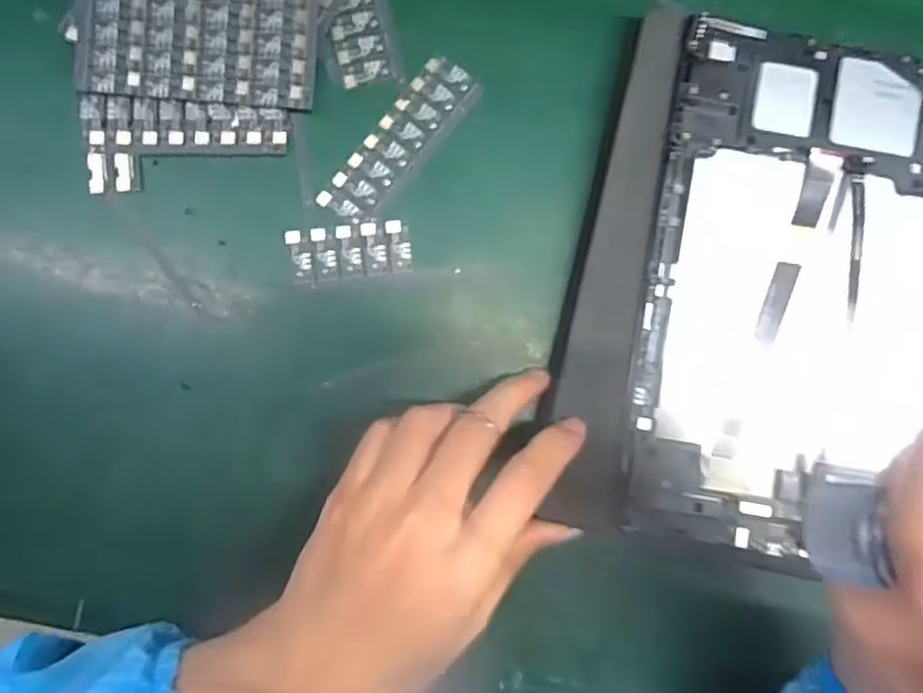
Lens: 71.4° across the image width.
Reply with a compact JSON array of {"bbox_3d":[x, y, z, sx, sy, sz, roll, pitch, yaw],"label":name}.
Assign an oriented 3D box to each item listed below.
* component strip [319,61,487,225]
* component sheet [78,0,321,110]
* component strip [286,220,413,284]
[{"bbox_3d":[-0.030,-0.101,0.318,0.029,0.004,0.094,39,86,-2],"label":"component strip"},{"bbox_3d":[-0.124,-0.170,0.308,0.110,0.004,0.105,4,89,-3],"label":"component sheet"},{"bbox_3d":[-0.054,-0.046,0.315,0.058,0.004,0.026,-6,89,-4],"label":"component strip"}]

